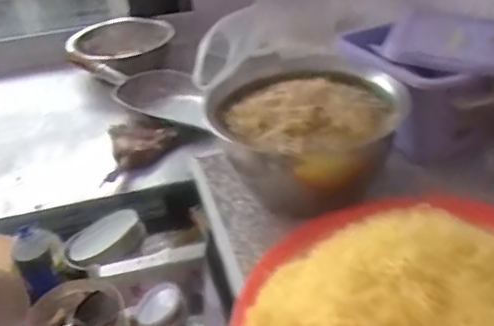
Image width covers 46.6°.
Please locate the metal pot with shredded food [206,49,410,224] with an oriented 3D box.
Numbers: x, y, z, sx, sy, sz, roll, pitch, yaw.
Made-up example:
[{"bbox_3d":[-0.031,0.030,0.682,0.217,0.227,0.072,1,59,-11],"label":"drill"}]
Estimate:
[{"bbox_3d":[0.088,-0.033,0.870,0.248,0.152,0.222,-6,34,-2],"label":"metal pot with shredded food"}]

